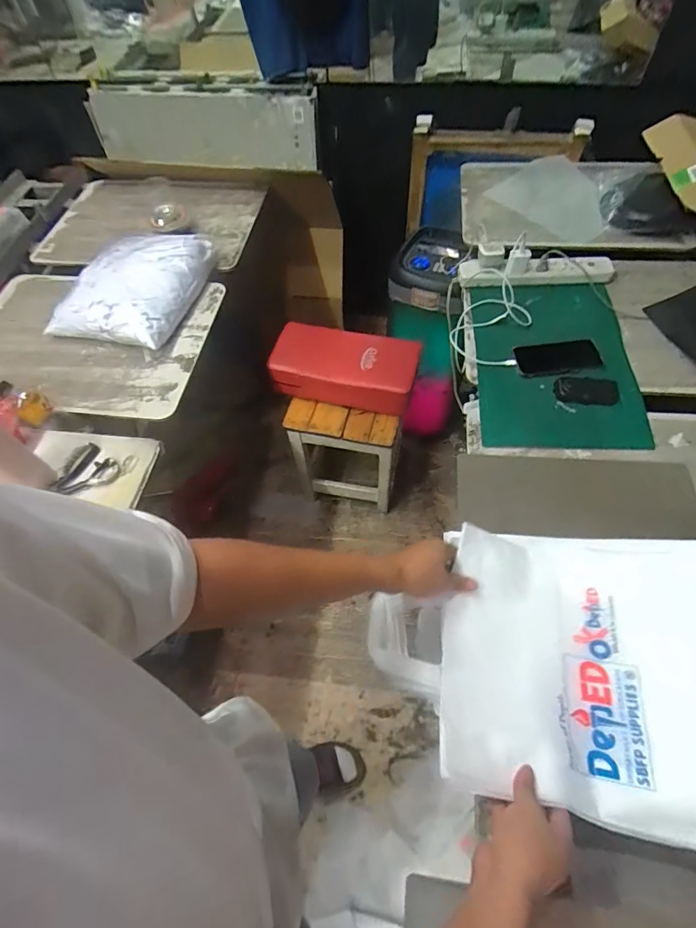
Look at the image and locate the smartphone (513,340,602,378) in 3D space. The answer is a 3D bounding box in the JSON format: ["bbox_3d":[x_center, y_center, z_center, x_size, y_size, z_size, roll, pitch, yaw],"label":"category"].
[{"bbox_3d":[0.416,-0.211,0.871,0.160,0.006,0.088,-3,58,1],"label":"smartphone"}]

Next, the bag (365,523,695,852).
[{"bbox_3d":[0.282,0.237,0.546,0.483,0.098,0.323,9,59,8],"label":"bag"}]

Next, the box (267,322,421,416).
[{"bbox_3d":[-0.007,-0.271,1.227,0.391,0.110,0.189,11,60,9],"label":"box"}]

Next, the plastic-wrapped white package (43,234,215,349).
[{"bbox_3d":[-0.474,-0.405,0.984,0.271,0.092,0.318,11,60,9],"label":"plastic-wrapped white package"}]

